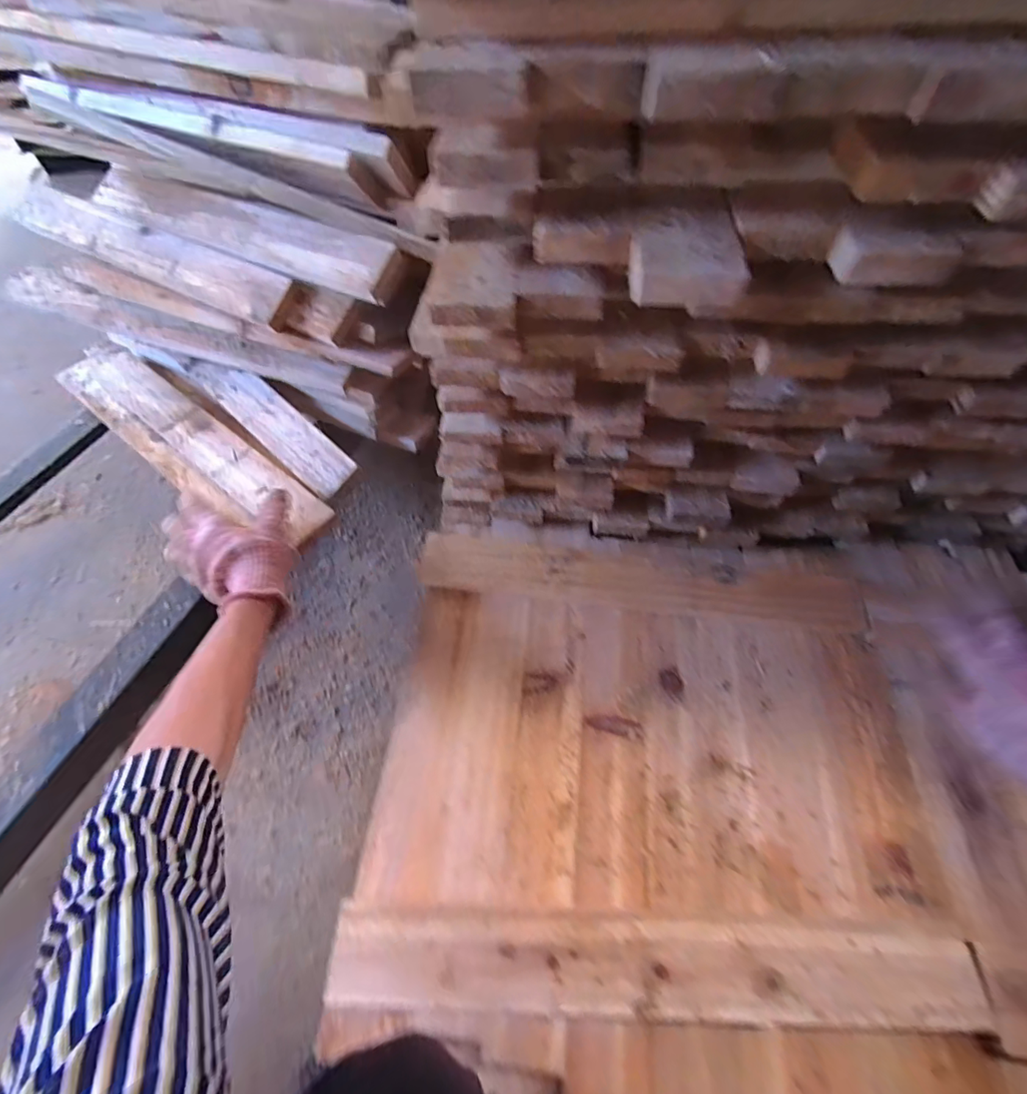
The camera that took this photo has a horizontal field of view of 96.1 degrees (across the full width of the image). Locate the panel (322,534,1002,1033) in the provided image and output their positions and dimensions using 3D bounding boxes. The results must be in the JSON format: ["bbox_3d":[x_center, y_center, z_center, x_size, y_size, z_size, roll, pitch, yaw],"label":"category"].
[{"bbox_3d":[0.124,0.180,0.438,0.470,0.029,0.398,4,59,4],"label":"panel"}]

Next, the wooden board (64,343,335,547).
[{"bbox_3d":[-0.462,-0.157,0.636,0.565,0.023,0.104,30,70,21],"label":"wooden board"}]

